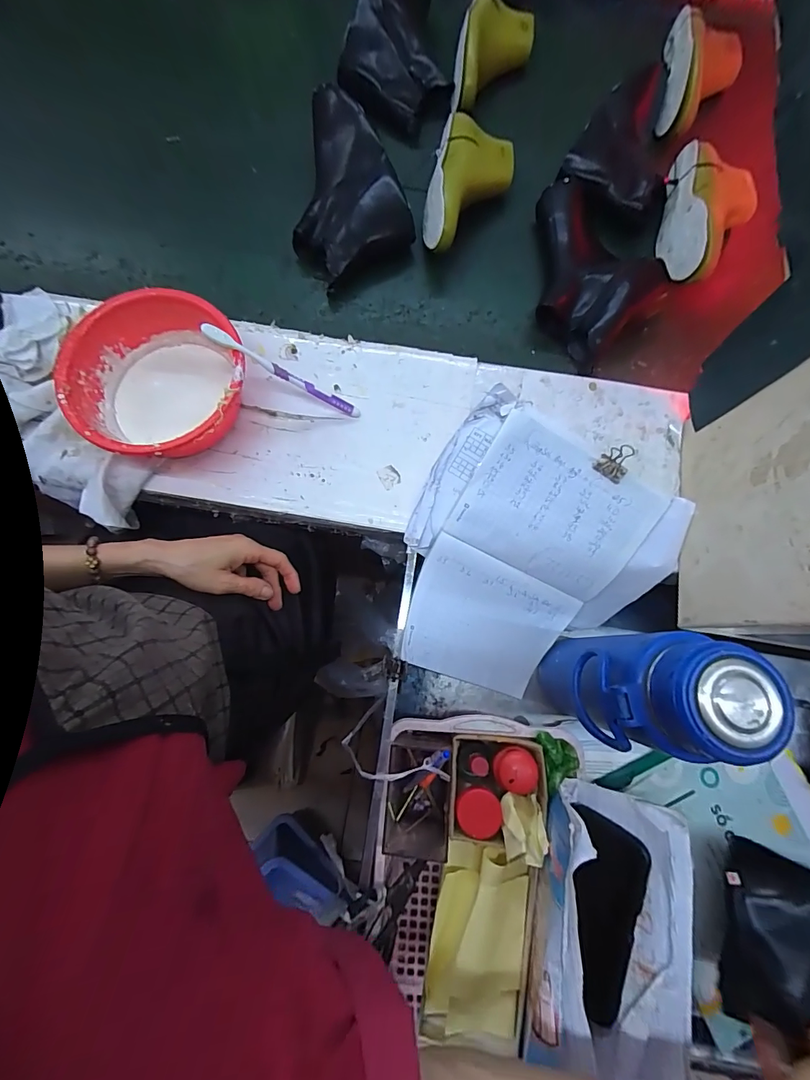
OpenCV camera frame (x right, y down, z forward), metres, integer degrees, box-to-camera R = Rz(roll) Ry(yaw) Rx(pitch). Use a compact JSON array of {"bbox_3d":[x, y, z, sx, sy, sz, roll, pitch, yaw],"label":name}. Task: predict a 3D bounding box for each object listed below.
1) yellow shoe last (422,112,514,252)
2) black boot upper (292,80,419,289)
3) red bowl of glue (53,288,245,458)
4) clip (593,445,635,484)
[{"bbox_3d":[0.087,-0.490,0.584,0.113,0.067,0.222,12,78,3],"label":"yellow shoe last"},{"bbox_3d":[-0.086,-0.487,0.580,0.162,0.074,0.258,-13,78,-3],"label":"black boot upper"},{"bbox_3d":[-0.275,-0.175,0.482,0.182,0.084,0.183,0,78,0],"label":"red bowl of glue"},{"bbox_3d":[0.235,-0.089,0.466,0.033,0.014,0.042,32,80,7],"label":"clip"}]

